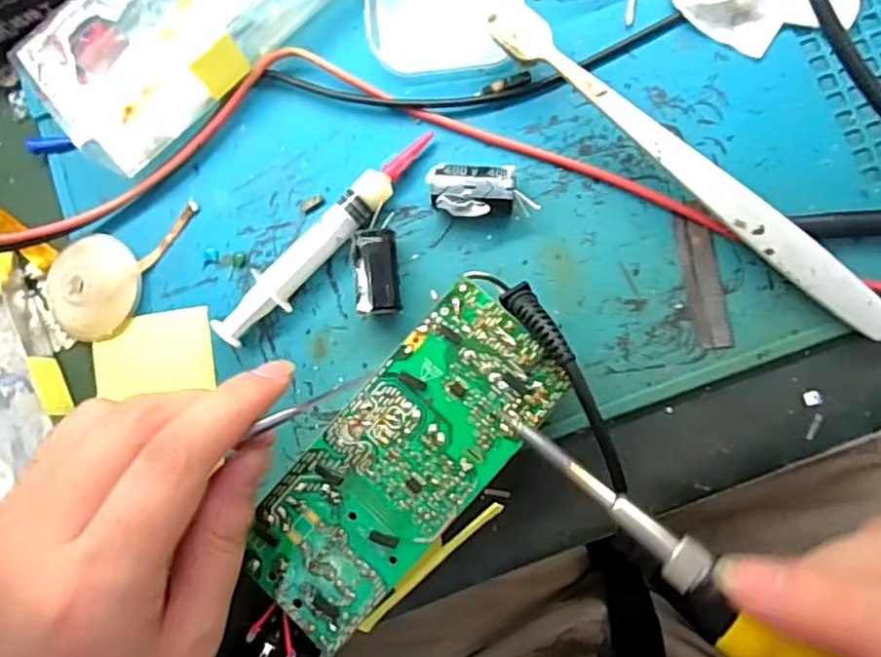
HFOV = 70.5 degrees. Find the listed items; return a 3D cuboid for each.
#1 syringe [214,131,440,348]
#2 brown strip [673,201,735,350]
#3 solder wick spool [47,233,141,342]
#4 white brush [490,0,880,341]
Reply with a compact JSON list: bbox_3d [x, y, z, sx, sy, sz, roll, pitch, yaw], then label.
[{"bbox_3d":[-0.045,-0.035,0.252,0.112,0.015,0.018,-41,82,3],"label":"syringe"},{"bbox_3d":[0.100,-0.020,0.237,0.013,0.004,0.056,-9,85,7],"label":"brown strip"},{"bbox_3d":[-0.147,-0.018,0.264,0.040,0.012,0.042,-1,86,7],"label":"solder wick spool"},{"bbox_3d":[0.091,-0.058,0.231,0.180,0.026,0.016,41,92,8],"label":"white brush"}]

